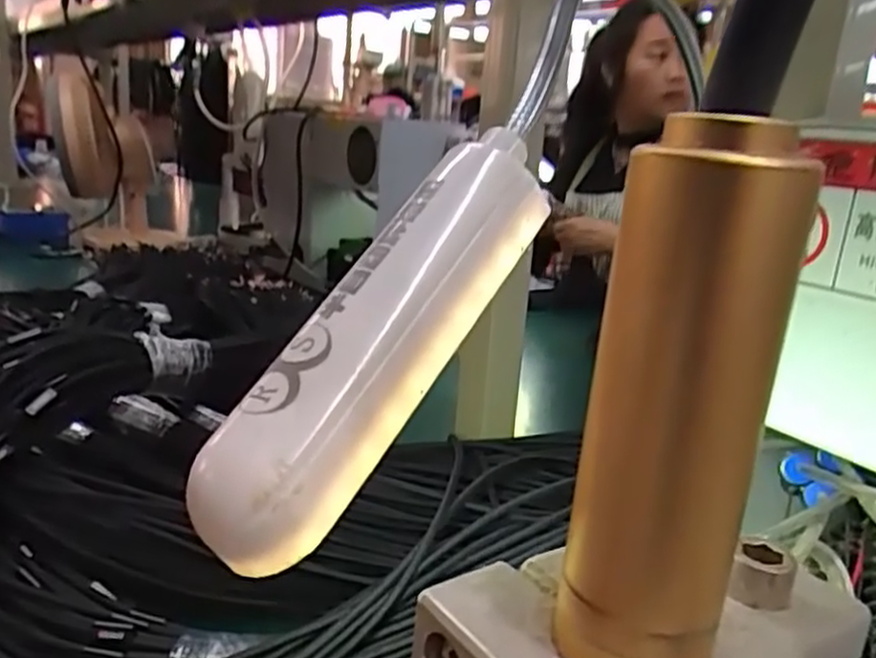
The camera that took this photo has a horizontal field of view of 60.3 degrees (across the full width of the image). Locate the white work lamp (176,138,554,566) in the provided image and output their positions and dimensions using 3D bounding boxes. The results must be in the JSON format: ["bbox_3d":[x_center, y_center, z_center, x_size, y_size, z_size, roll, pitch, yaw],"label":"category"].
[{"bbox_3d":[-0.008,-0.001,0.121,0.016,0.019,0.083,18,60,34],"label":"white work lamp"}]

